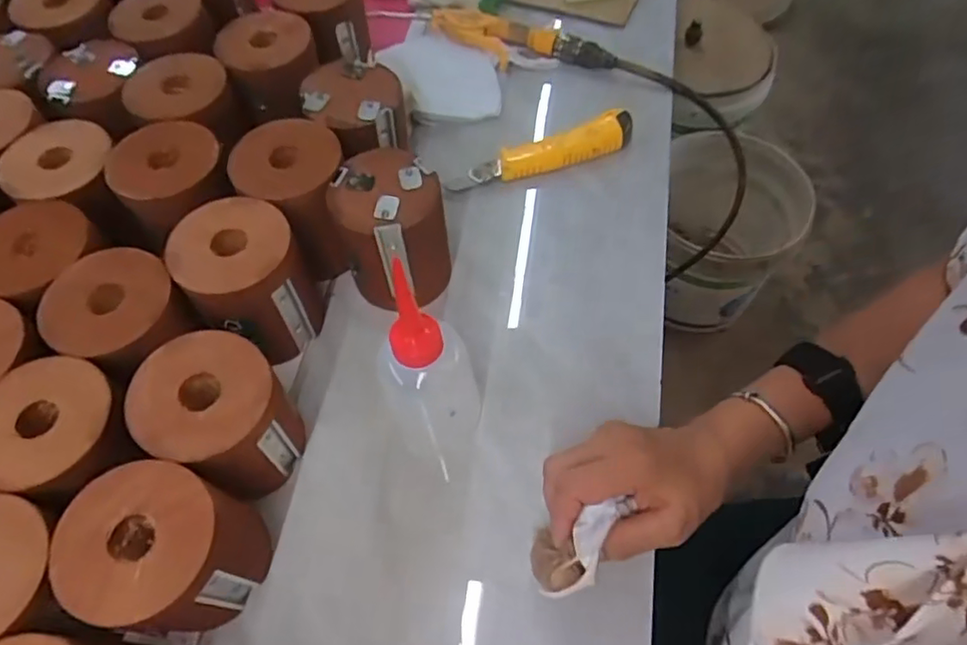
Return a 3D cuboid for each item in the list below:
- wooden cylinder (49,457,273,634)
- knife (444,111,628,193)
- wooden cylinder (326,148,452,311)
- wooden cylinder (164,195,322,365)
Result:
[{"bbox_3d":[-0.168,0.134,0.352,0.078,0.109,0.075,-1,60,2],"label":"wooden cylinder"},{"bbox_3d":[0.056,-0.152,0.556,0.179,0.023,0.030,-21,61,-9],"label":"knife"},{"bbox_3d":[-0.066,-0.062,0.464,0.075,0.103,0.077,-1,60,2],"label":"wooden cylinder"},{"bbox_3d":[-0.161,-0.022,0.442,0.074,0.110,0.069,-1,60,2],"label":"wooden cylinder"}]

